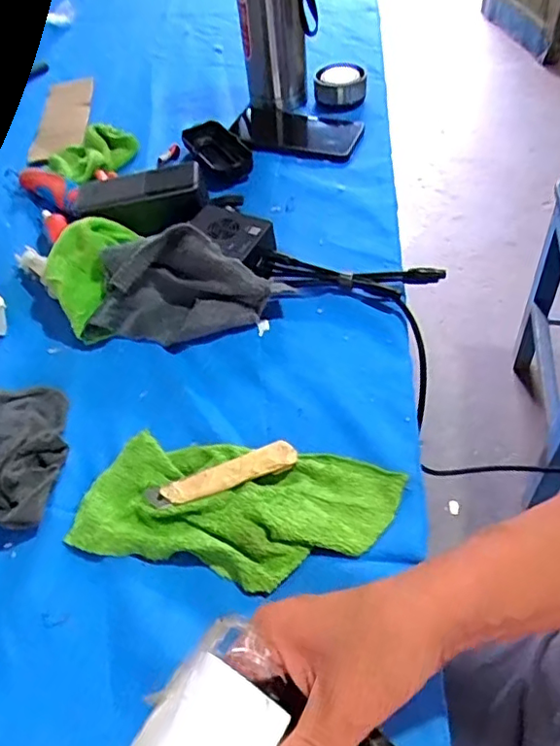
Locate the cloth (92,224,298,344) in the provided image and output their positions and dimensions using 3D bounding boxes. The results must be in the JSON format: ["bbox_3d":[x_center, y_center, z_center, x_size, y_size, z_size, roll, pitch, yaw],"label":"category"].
[{"bbox_3d":[-0.078,-0.073,0.508,0.163,0.061,0.082,6,52,9],"label":"cloth"}]

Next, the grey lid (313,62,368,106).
[{"bbox_3d":[0.079,-0.380,0.758,0.067,0.037,0.069,3,52,6],"label":"grey lid"}]

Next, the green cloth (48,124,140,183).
[{"bbox_3d":[-0.235,-0.261,0.693,0.100,0.029,0.104,13,54,14],"label":"green cloth"}]

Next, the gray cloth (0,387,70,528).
[{"bbox_3d":[-0.202,0.057,0.433,0.075,0.026,0.129,-8,51,-2],"label":"gray cloth"}]

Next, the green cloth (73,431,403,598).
[{"bbox_3d":[-0.030,0.091,0.401,0.210,0.018,0.101,9,53,11],"label":"green cloth"}]

